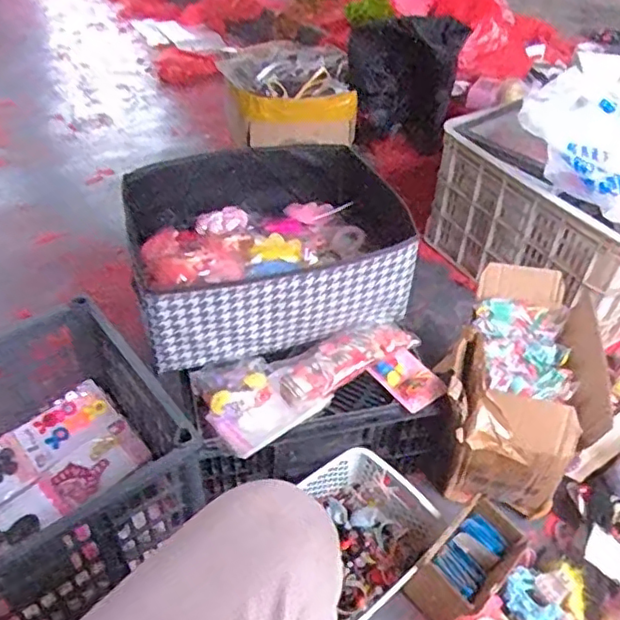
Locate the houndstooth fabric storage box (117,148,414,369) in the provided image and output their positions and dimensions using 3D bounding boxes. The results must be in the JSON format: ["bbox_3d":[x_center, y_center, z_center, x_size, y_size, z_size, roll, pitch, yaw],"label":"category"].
[{"bbox_3d":[-0.073,-0.102,1.009,0.416,0.169,0.340,-11,46,-14],"label":"houndstooth fabric storage box"}]

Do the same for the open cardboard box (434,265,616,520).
[{"bbox_3d":[0.332,0.124,1.005,0.215,0.228,0.344,12,45,9],"label":"open cardboard box"}]

